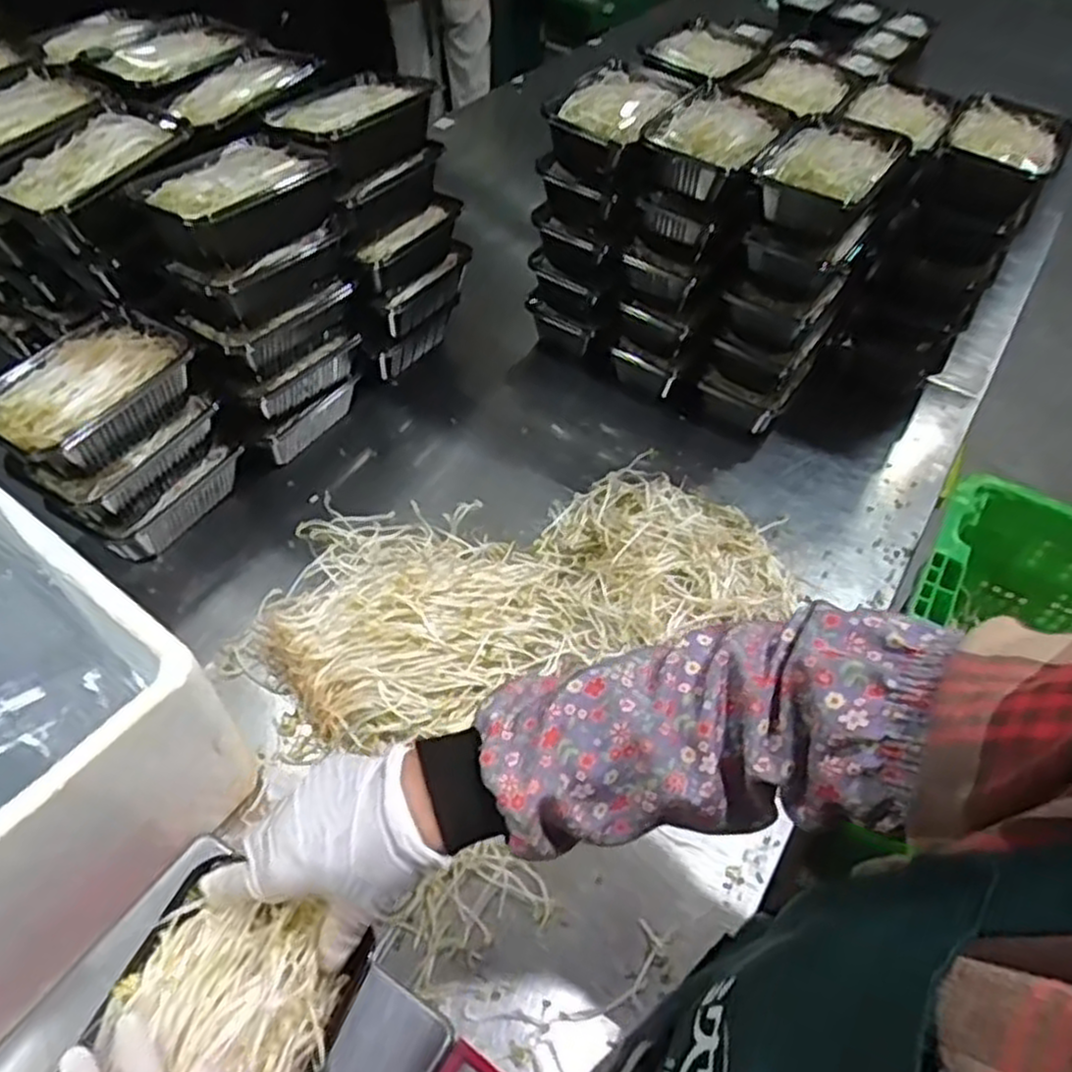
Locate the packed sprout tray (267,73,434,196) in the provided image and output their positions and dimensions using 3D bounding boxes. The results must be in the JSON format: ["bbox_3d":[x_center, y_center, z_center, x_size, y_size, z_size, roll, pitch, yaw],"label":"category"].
[{"bbox_3d":[-0.203,-0.447,0.848,0.112,0.057,0.172,34,55,22],"label":"packed sprout tray"}]

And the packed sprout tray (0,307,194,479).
[{"bbox_3d":[-0.420,-0.137,0.729,0.114,0.060,0.179,28,53,18],"label":"packed sprout tray"}]

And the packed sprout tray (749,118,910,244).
[{"bbox_3d":[0.303,-0.379,0.821,0.127,0.060,0.183,26,53,16],"label":"packed sprout tray"}]

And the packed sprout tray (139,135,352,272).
[{"bbox_3d":[-0.286,-0.327,0.756,0.102,0.060,0.177,28,54,18],"label":"packed sprout tray"}]

